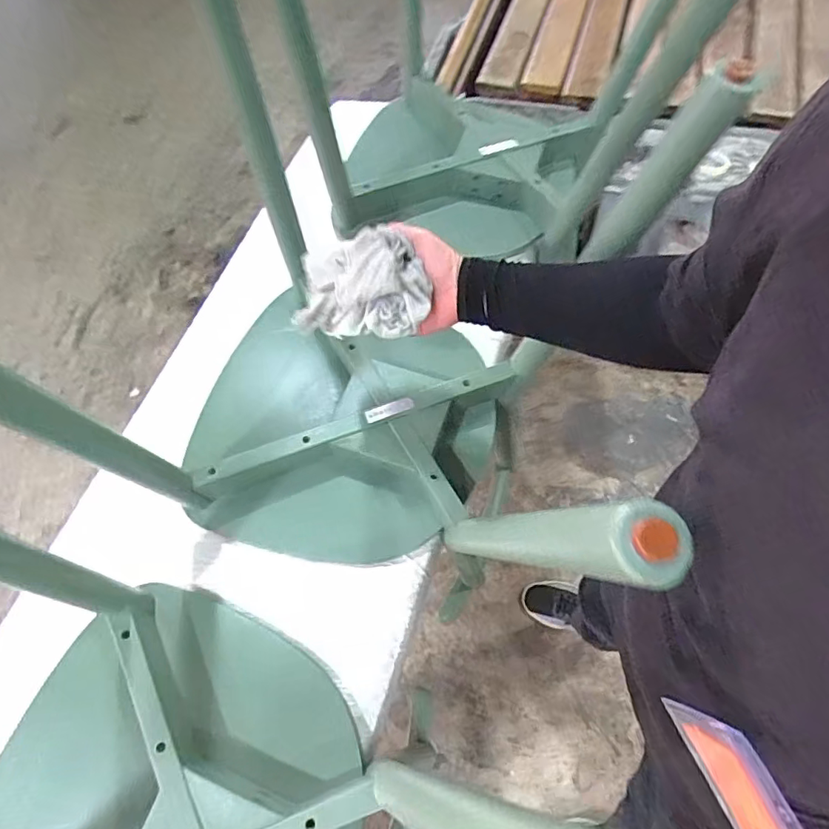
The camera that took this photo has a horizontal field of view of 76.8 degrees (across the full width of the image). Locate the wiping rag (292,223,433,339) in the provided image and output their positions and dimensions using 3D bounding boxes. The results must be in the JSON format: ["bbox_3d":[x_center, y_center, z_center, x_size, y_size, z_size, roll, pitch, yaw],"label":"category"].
[{"bbox_3d":[-0.055,-0.134,0.537,0.137,0.067,0.091,9,63,6],"label":"wiping rag"}]

